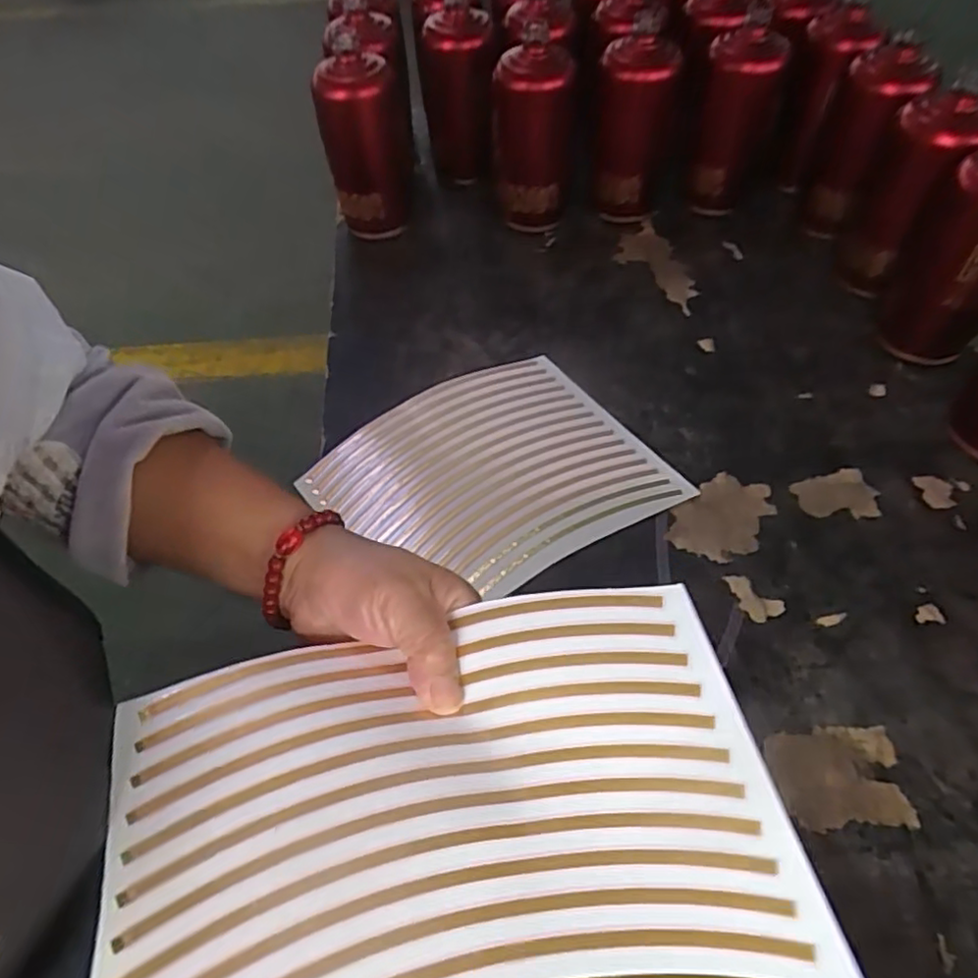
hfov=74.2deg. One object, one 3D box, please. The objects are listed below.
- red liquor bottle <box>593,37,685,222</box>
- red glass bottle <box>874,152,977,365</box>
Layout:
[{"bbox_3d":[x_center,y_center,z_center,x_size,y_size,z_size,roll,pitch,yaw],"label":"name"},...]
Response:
[{"bbox_3d":[0.152,-0.376,0.686,0.073,0.163,0.077,8,53,9],"label":"red liquor bottle"},{"bbox_3d":[0.398,-0.193,0.543,0.078,0.171,0.085,20,56,17],"label":"red glass bottle"}]

